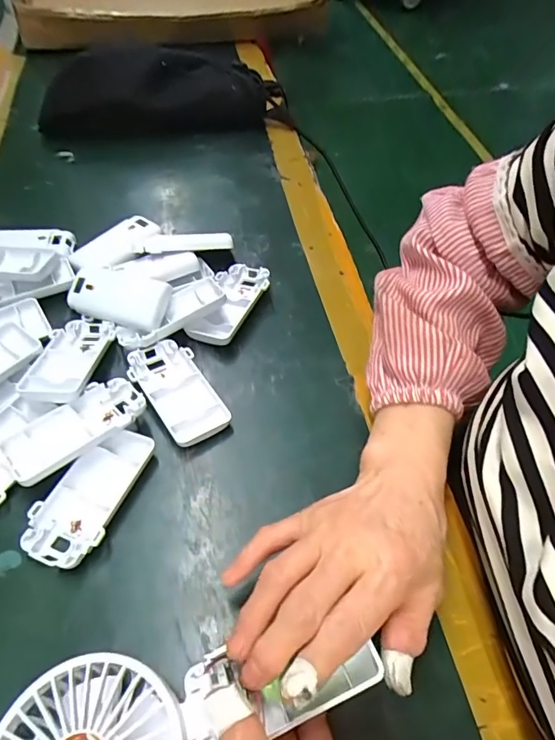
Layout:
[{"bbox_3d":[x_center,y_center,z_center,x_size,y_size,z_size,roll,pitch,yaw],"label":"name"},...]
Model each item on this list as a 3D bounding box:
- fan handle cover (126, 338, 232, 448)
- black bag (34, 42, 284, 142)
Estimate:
[{"bbox_3d":[-0.077,0.015,0.361,0.048,0.014,0.094,-27,59,-22],"label":"fan handle cover"},{"bbox_3d":[-0.139,-0.361,0.600,0.322,0.058,0.146,-14,55,-14],"label":"black bag"}]

